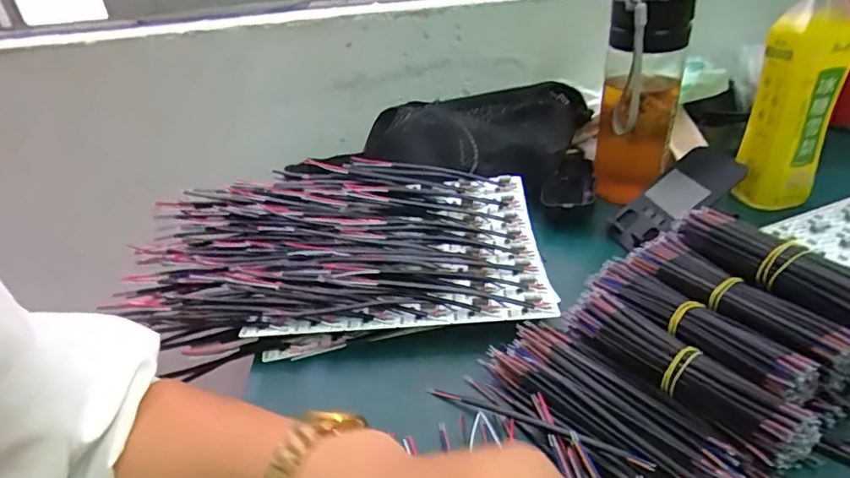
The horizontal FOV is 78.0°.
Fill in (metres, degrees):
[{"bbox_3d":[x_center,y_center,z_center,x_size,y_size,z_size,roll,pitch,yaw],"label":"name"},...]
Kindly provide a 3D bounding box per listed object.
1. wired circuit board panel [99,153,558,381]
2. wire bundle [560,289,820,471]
[{"bbox_3d":[-0.087,0.008,0.483,0.372,0.051,0.237,-6,34,0],"label":"wired circuit board panel"},{"bbox_3d":[0.151,0.077,0.322,0.030,0.026,0.150,-25,39,-25],"label":"wire bundle"}]

